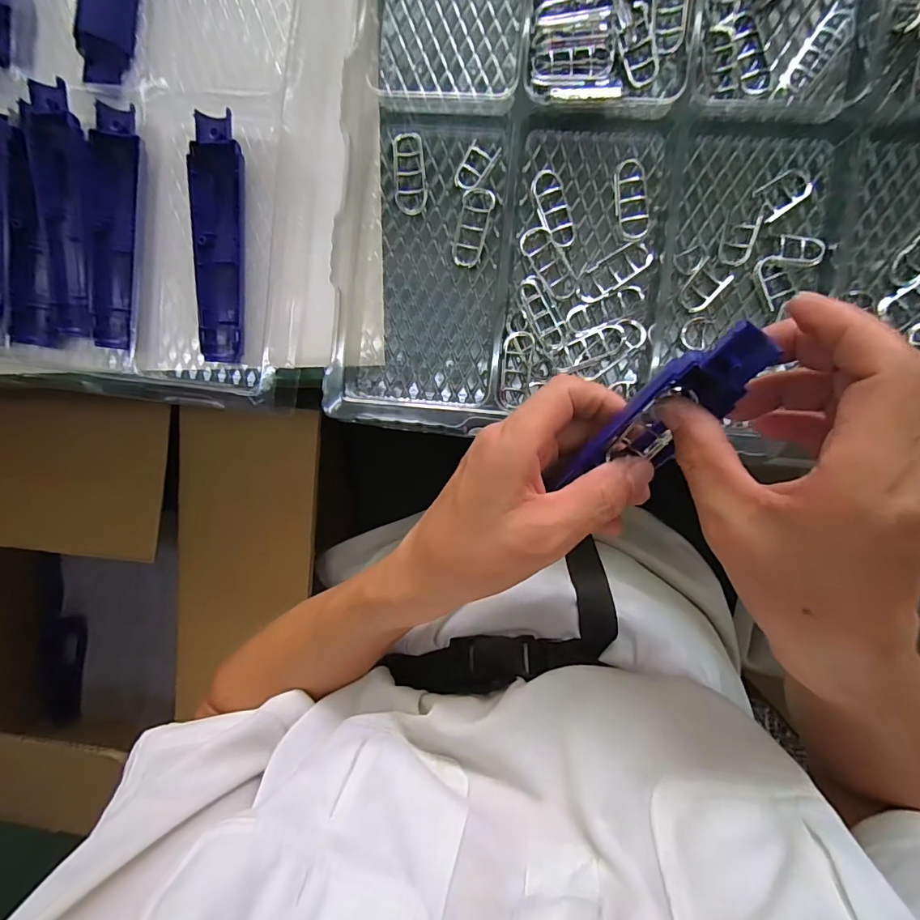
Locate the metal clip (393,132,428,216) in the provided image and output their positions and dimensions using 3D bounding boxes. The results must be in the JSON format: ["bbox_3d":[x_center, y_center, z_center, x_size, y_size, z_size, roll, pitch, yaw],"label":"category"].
[{"bbox_3d":[-0.035,-0.200,0.329,0.022,0.007,0.054,-4,95,7],"label":"metal clip"}]

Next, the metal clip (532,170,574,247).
[{"bbox_3d":[0.064,-0.171,0.322,0.021,0.010,0.051,-19,94,8],"label":"metal clip"}]

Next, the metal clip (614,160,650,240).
[{"bbox_3d":[0.116,-0.174,0.317,0.021,0.010,0.052,-7,95,7],"label":"metal clip"}]

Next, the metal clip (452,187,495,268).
[{"bbox_3d":[0.009,-0.162,0.328,0.022,0.008,0.053,15,97,4],"label":"metal clip"}]

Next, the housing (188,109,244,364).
[{"bbox_3d":[-0.176,-0.157,0.342,0.036,0.012,0.167,4,96,6],"label":"housing"}]

